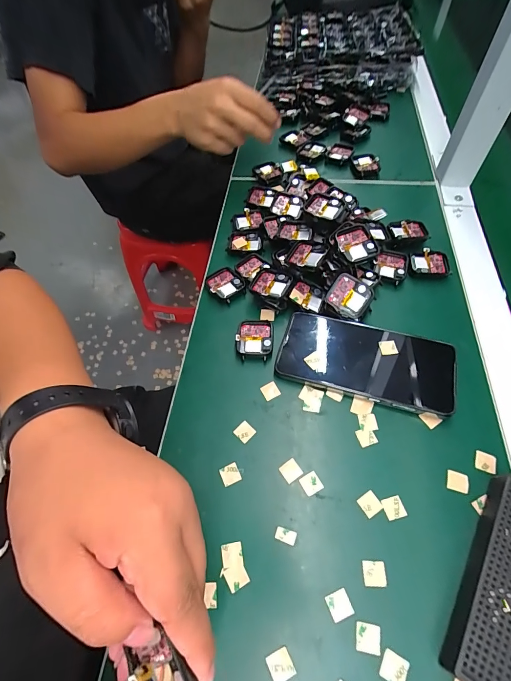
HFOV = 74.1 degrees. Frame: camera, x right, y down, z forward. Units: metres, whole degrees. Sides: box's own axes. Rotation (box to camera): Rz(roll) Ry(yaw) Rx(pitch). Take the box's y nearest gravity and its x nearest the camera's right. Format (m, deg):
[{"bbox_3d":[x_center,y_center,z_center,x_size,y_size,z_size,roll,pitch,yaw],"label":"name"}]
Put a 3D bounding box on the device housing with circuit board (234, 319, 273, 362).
[{"bbox_3d":[-0.001,-0.001,0.355,0.038,0.007,0.044,1,58,3],"label":"device housing with circuit board"}]

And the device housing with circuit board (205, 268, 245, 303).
[{"bbox_3d":[-0.035,-0.065,0.397,0.038,0.008,0.039,-35,63,-17],"label":"device housing with circuit board"}]

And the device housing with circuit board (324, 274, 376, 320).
[{"bbox_3d":[0.098,-0.046,0.355,0.044,0.008,0.040,26,104,4],"label":"device housing with circuit board"}]

